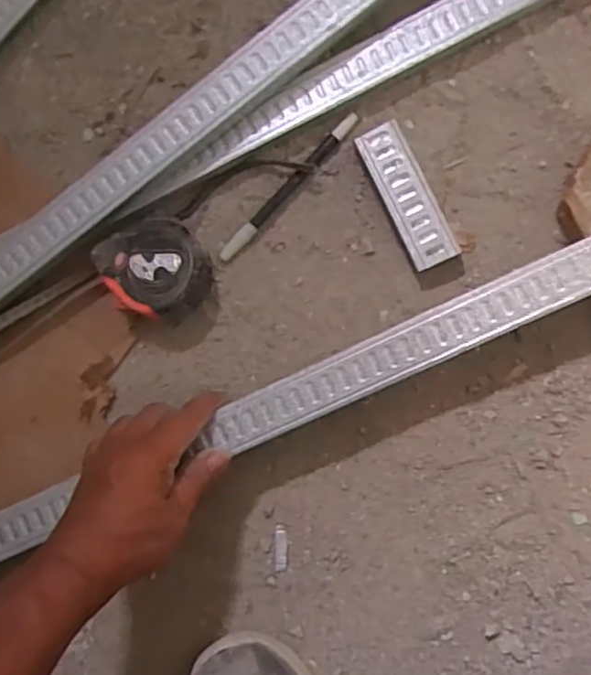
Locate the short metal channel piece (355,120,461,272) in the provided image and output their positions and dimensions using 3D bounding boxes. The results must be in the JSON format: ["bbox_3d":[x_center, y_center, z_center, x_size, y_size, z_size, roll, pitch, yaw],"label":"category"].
[{"bbox_3d":[0.085,-0.106,0.495,0.034,0.022,0.110,-25,84,7],"label":"short metal channel piece"}]

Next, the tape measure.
[{"bbox_3d":[-0.105,-0.051,0.504,0.075,0.046,0.073,0,87,9],"label":"tape measure"}]

